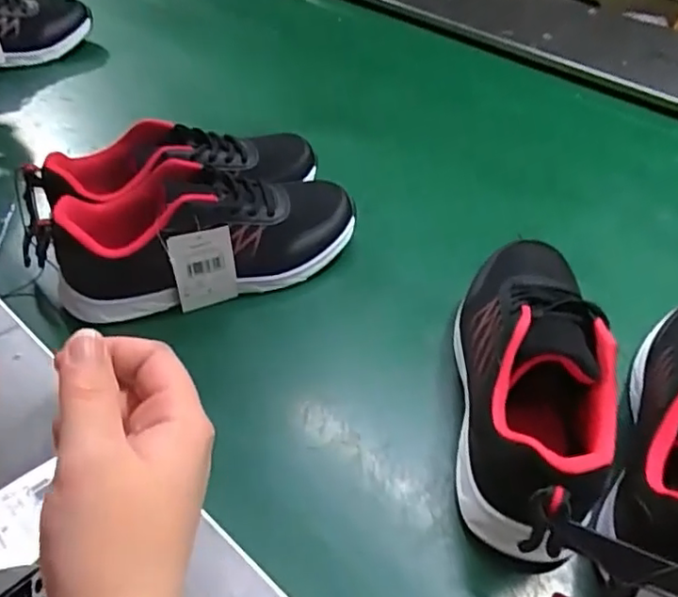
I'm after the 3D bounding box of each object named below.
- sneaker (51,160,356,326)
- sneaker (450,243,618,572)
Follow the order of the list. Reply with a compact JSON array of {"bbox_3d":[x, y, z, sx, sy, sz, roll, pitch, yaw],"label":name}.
[{"bbox_3d":[-0.110,-0.058,0.526,0.258,0.087,0.093,-18,49,-18],"label":"sneaker"},{"bbox_3d":[0.131,0.062,0.421,0.091,0.084,0.234,4,46,2],"label":"sneaker"}]

